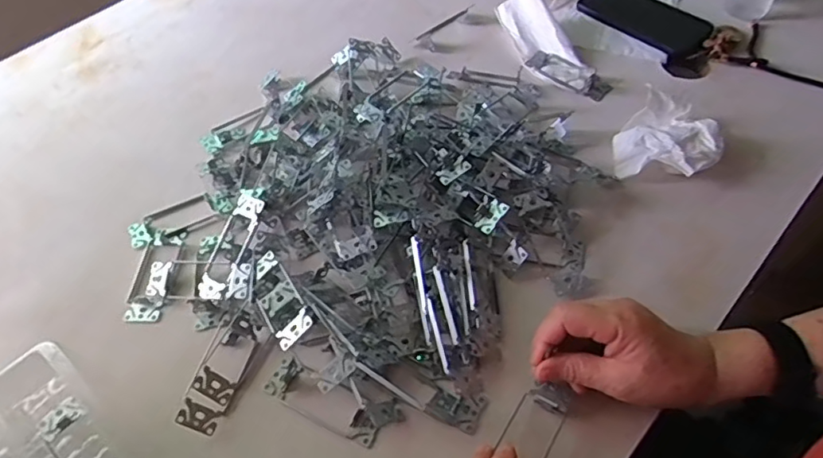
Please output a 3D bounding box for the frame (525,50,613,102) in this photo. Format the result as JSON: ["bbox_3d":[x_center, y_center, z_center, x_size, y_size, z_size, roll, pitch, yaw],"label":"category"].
[{"bbox_3d":[0.193,-0.193,0.675,0.032,0.013,0.110,-38,61,-21],"label":"frame"}]

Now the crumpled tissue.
[{"bbox_3d":[0.274,-0.099,0.591,0.104,0.033,0.102,11,56,11],"label":"crumpled tissue"}]

